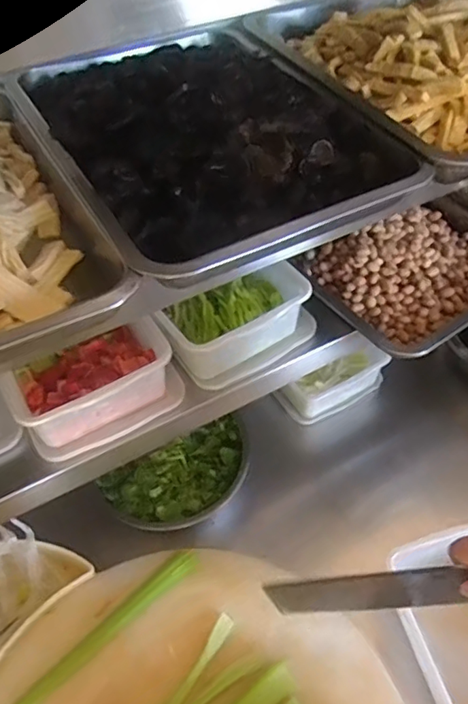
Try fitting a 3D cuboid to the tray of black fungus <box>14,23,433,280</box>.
[{"bbox_3d":[-0.038,-0.232,0.536,0.277,0.058,0.384,-24,53,-17],"label":"tray of black fungus"}]

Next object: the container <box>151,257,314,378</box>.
[{"bbox_3d":[0.000,-0.043,0.647,0.172,0.061,0.114,-25,53,-18],"label":"container"}]

